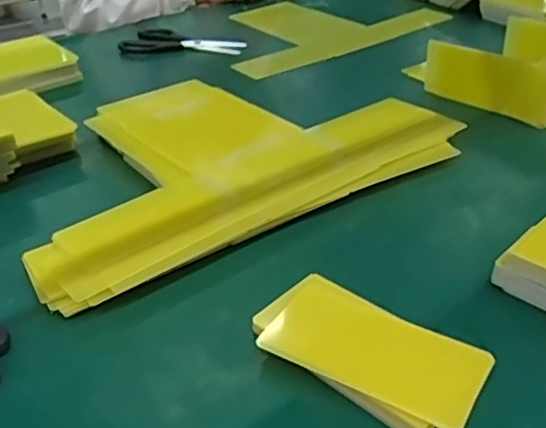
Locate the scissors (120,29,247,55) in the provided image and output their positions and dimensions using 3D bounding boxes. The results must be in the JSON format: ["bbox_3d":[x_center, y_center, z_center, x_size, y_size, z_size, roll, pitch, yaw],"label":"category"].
[{"bbox_3d":[-0.136,-0.272,0.961,0.190,0.018,0.076,1,41,8],"label":"scissors"}]

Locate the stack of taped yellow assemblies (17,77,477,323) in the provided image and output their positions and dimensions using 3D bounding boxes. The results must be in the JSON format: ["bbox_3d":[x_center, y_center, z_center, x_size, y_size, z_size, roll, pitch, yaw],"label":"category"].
[{"bbox_3d":[-0.050,-0.063,0.641,0.442,0.043,0.305,-19,36,-27],"label":"stack of taped yellow assemblies"}]

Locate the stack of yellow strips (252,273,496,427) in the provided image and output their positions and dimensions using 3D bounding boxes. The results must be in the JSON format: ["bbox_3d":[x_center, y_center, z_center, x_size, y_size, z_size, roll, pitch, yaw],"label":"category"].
[{"bbox_3d":[0.061,0.091,0.404,0.146,0.024,0.077,20,37,30],"label":"stack of yellow strips"}]

